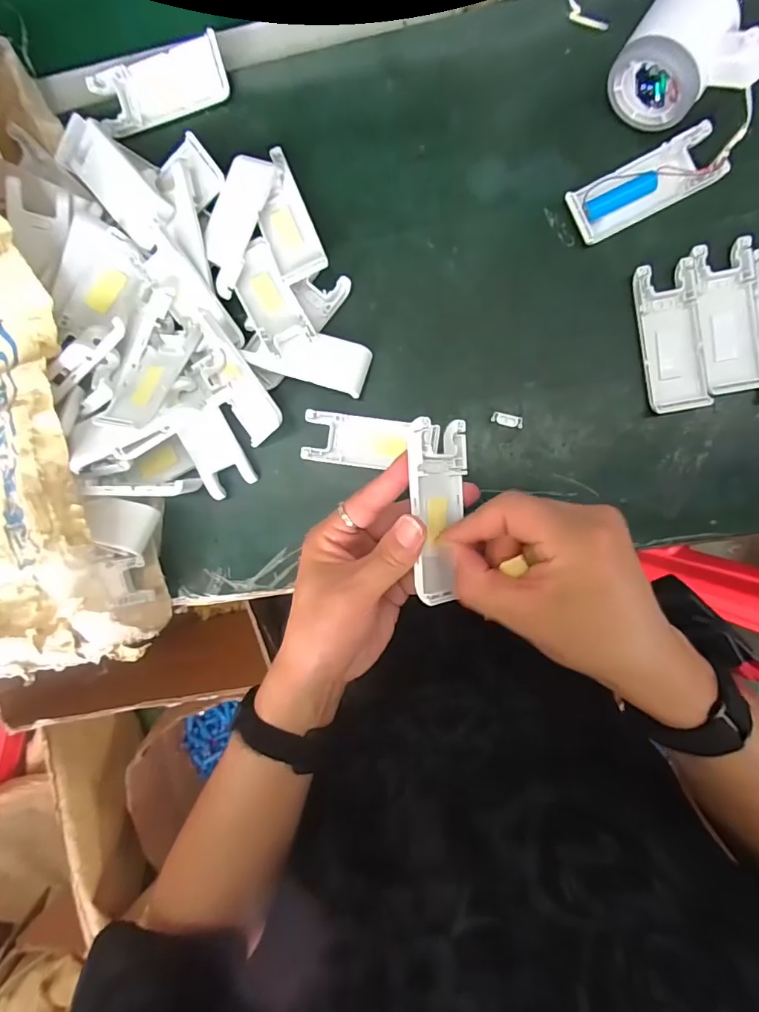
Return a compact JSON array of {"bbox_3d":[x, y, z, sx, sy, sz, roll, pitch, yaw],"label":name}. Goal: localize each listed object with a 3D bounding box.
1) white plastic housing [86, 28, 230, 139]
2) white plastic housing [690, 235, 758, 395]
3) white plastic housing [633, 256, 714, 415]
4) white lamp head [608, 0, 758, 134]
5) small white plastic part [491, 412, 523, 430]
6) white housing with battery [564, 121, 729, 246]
[{"bbox_3d":[-0.164,-0.314,0.351,0.101,0.021,0.042,-16,92,6],"label":"white plastic housing"},{"bbox_3d":[0.248,-0.133,0.331,0.039,0.007,0.102,-9,93,6],"label":"white plastic housing"},{"bbox_3d":[0.210,-0.120,0.336,0.041,0.010,0.102,-8,93,6],"label":"white plastic housing"},{"bbox_3d":[0.197,-0.287,0.301,0.077,0.057,0.056,35,96,2],"label":"white lamp head"},{"bbox_3d":[0.098,-0.066,0.359,0.023,0.004,0.010,12,95,5],"label":"small white plastic part"},{"bbox_3d":[0.185,-0.226,0.330,0.099,0.014,0.040,-24,91,6],"label":"white housing with battery"}]

